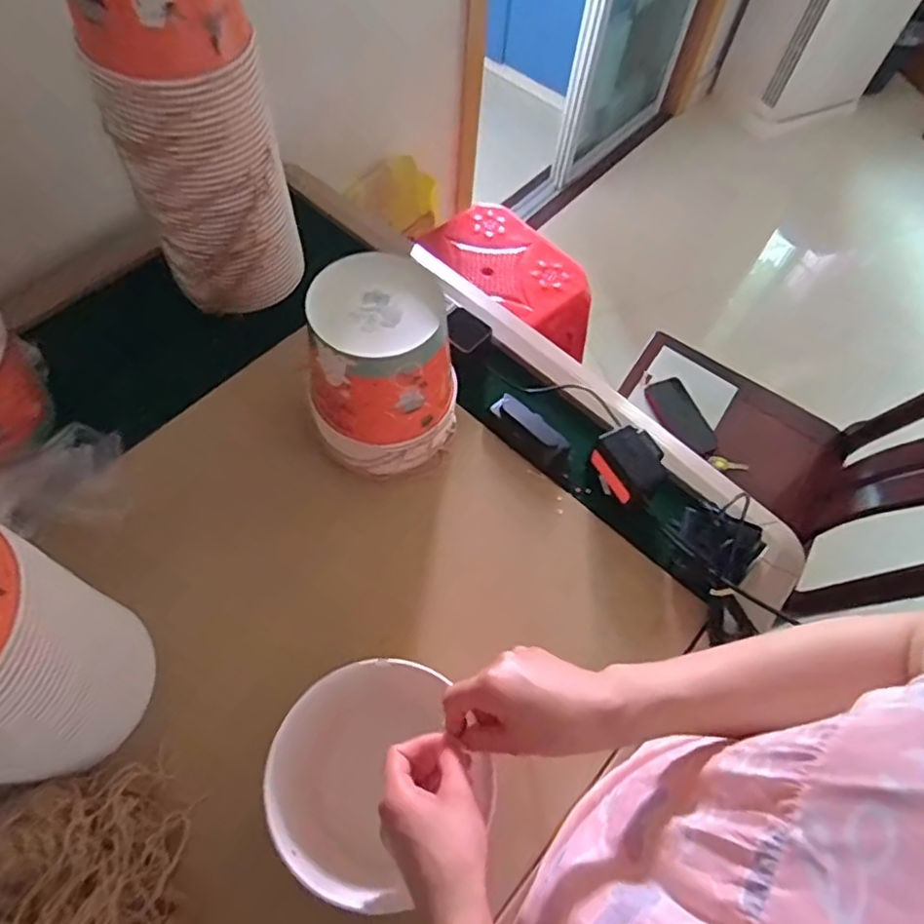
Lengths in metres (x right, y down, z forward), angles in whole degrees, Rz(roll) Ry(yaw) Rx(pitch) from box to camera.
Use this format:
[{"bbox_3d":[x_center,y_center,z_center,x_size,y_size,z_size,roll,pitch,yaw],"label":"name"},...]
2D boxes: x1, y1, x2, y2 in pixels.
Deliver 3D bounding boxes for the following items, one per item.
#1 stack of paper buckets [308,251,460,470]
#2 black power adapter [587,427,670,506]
[{"bbox_3d":[-0.083,-0.095,0.654,0.146,0.187,0.140,-3,62,-6],"label":"stack of paper buckets"},{"bbox_3d":[0.189,0.007,0.702,0.061,0.062,0.079,-27,67,-17],"label":"black power adapter"}]

